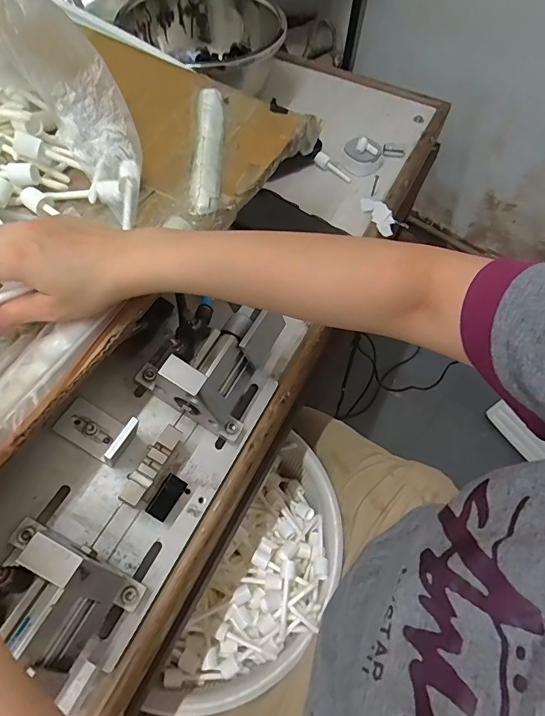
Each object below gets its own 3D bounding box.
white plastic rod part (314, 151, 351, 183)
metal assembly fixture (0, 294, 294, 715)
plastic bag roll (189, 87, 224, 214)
[{"bbox_3d":[0.092,-0.288,0.646,0.064,0.015,0.012,37,65,2],"label":"white plastic rod part"},{"bbox_3d":[-0.116,0.081,0.365,0.166,0.100,0.338,35,63,-6],"label":"metal assembly fixture"},{"bbox_3d":[-0.062,-0.205,0.415,0.024,0.014,0.172,0,60,-2],"label":"plastic bag roll"}]

